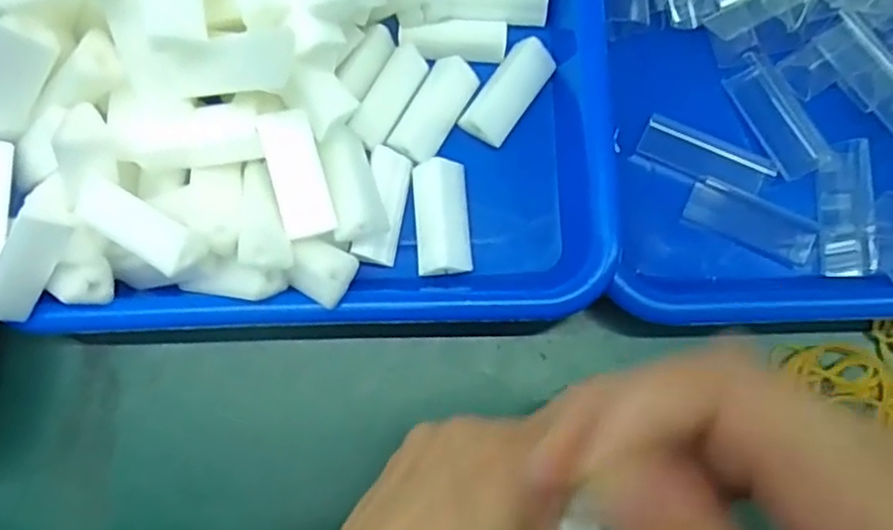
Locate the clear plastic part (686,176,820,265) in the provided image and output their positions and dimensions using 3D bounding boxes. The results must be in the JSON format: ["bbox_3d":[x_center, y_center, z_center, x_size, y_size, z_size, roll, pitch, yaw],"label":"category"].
[{"bbox_3d":[0.128,-0.019,0.280,0.053,0.004,0.020,24,79,5],"label":"clear plastic part"}]

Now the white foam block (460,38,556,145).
[{"bbox_3d":[0.027,-0.072,0.283,0.018,0.014,0.047,36,80,7],"label":"white foam block"}]

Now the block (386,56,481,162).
[{"bbox_3d":[-0.005,-0.065,0.282,0.020,0.010,0.047,27,79,6],"label":"block"}]

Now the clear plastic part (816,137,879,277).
[{"bbox_3d":[0.165,-0.022,0.278,0.016,0.015,0.056,-7,101,-1],"label":"clear plastic part"}]

